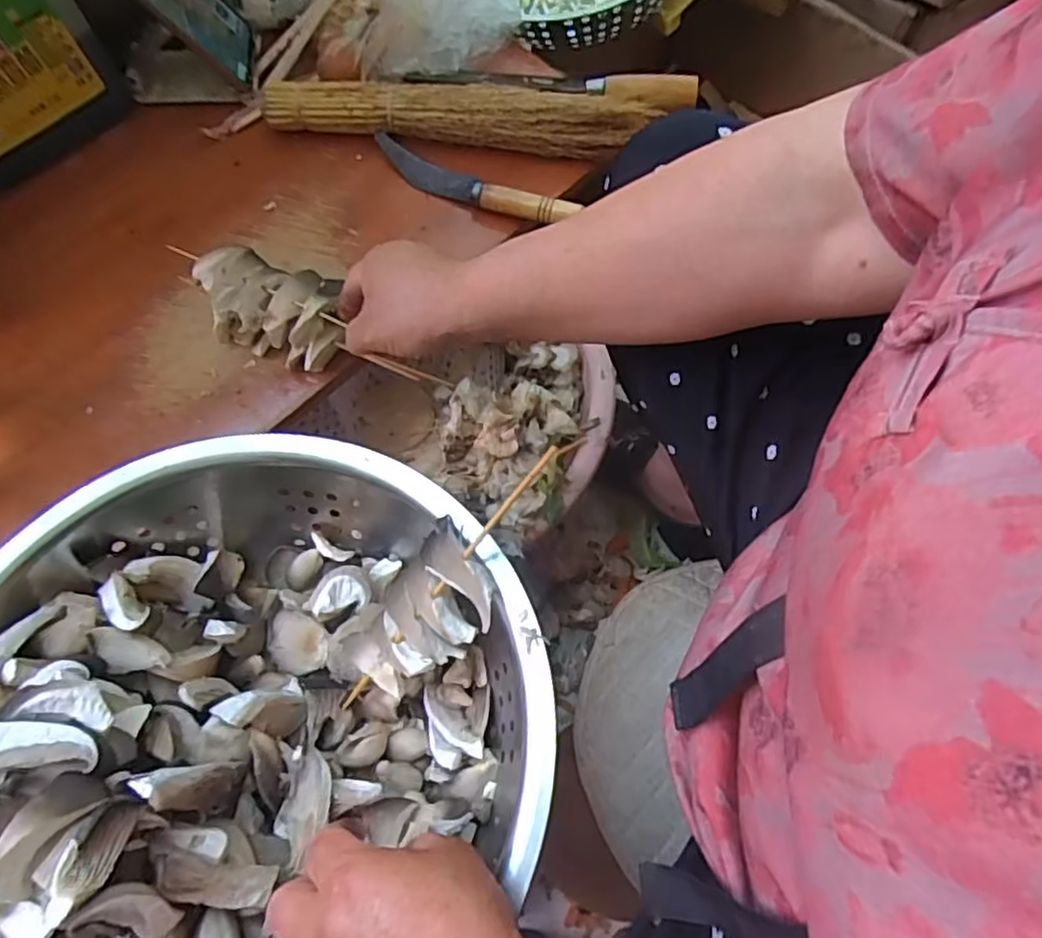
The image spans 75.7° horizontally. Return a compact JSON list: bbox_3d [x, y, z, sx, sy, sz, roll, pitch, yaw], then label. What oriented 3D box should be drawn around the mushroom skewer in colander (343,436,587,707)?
[{"bbox_3d":[-0.043,0.070,0.414,0.068,0.033,0.222,44,105,16],"label":"mushroom skewer in colander"}]

